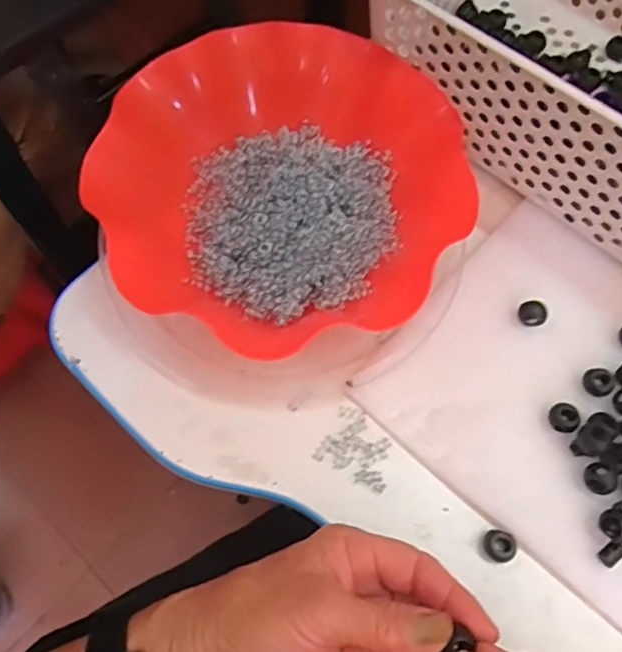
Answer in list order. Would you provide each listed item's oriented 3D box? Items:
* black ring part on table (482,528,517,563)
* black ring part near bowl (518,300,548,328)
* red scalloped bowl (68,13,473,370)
[{"bbox_3d":[0.106,0.123,0.345,0.017,0.011,0.017,0,68,-1],"label":"black ring part on table"},{"bbox_3d":[0.139,-0.007,0.385,0.015,0.009,0.016,0,68,-1],"label":"black ring part near bowl"},{"bbox_3d":[-0.019,-0.087,0.394,0.214,0.061,0.207,0,68,-1],"label":"red scalloped bowl"}]

